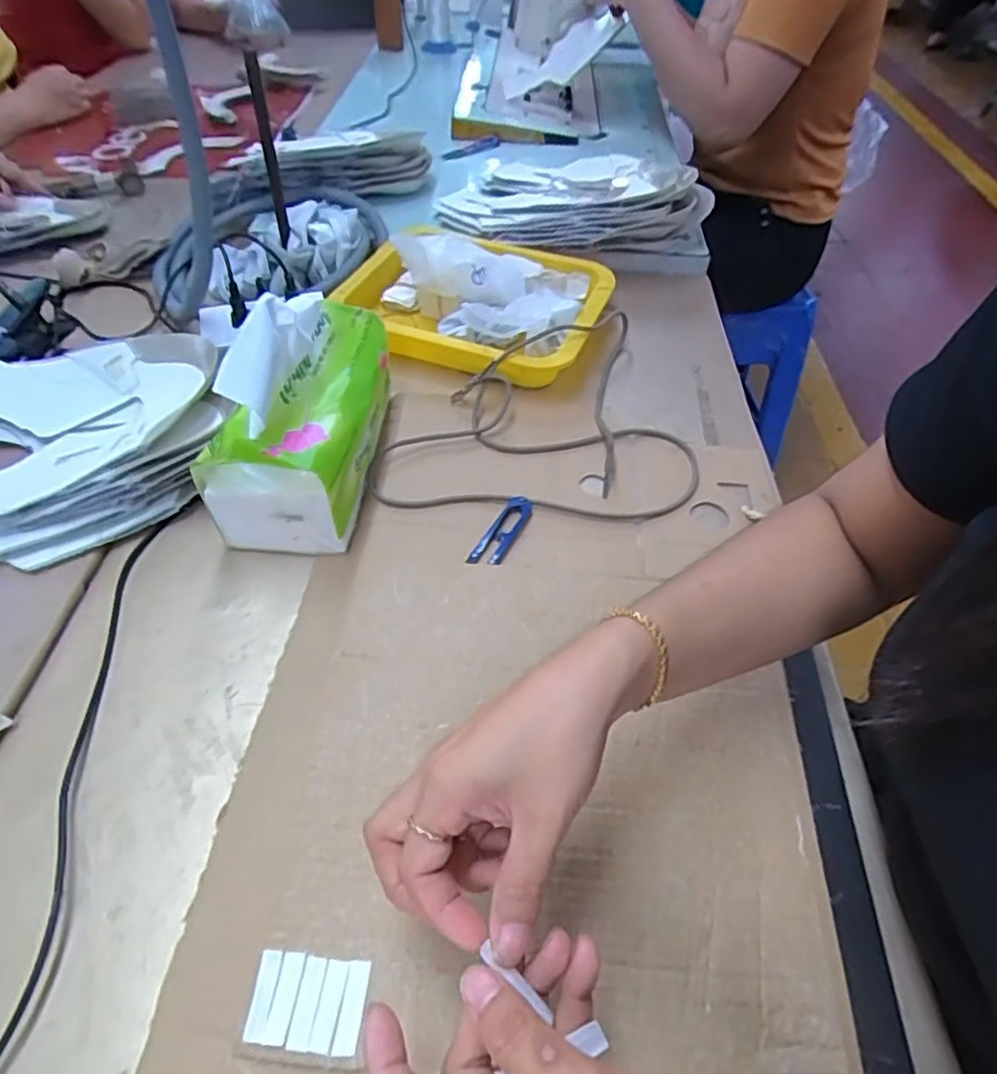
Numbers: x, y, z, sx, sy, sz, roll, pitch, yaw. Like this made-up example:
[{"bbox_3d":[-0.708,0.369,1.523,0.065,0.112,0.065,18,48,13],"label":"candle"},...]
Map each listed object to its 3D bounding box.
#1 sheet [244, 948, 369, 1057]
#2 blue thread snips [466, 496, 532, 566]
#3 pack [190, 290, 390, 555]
[{"bbox_3d":[-0.091,0.221,0.309,0.054,0.004,0.037,6,50,4],"label":"sheet"},{"bbox_3d":[0.005,-0.005,0.508,0.023,0.004,0.078,23,54,17],"label":"blue thread snips"},{"bbox_3d":[-0.146,-0.108,0.493,0.093,0.150,0.193,6,50,4],"label":"pack"}]

